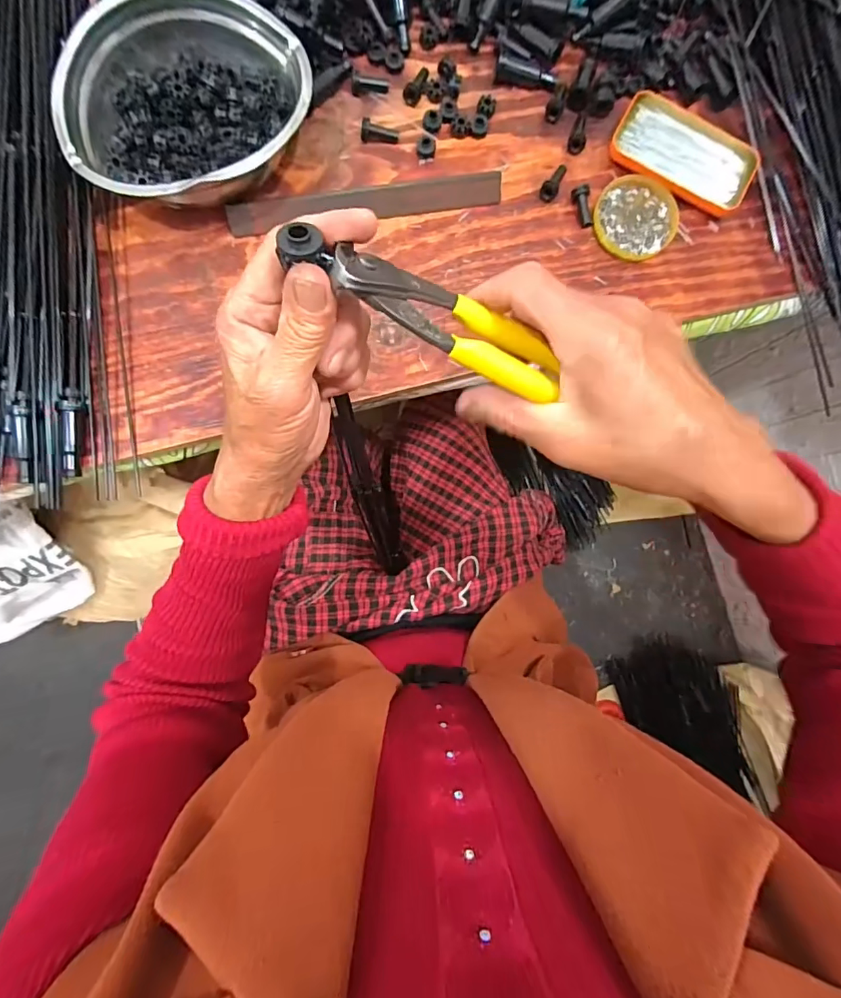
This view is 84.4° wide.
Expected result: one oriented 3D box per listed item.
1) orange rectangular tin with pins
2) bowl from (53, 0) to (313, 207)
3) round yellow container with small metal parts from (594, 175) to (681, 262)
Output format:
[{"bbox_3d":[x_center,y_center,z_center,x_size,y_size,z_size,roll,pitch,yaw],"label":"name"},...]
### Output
[{"bbox_3d":[0.271,-0.354,0.477,0.144,0.021,0.083,31,81,3],"label":"orange rectangular tin with pins"},{"bbox_3d":[-0.211,-0.358,0.419,0.218,0.074,0.188,-31,83,-7],"label":"bowl"},{"bbox_3d":[0.218,-0.286,0.470,0.078,0.014,0.081,0,81,-2],"label":"round yellow container with small metal parts"}]

